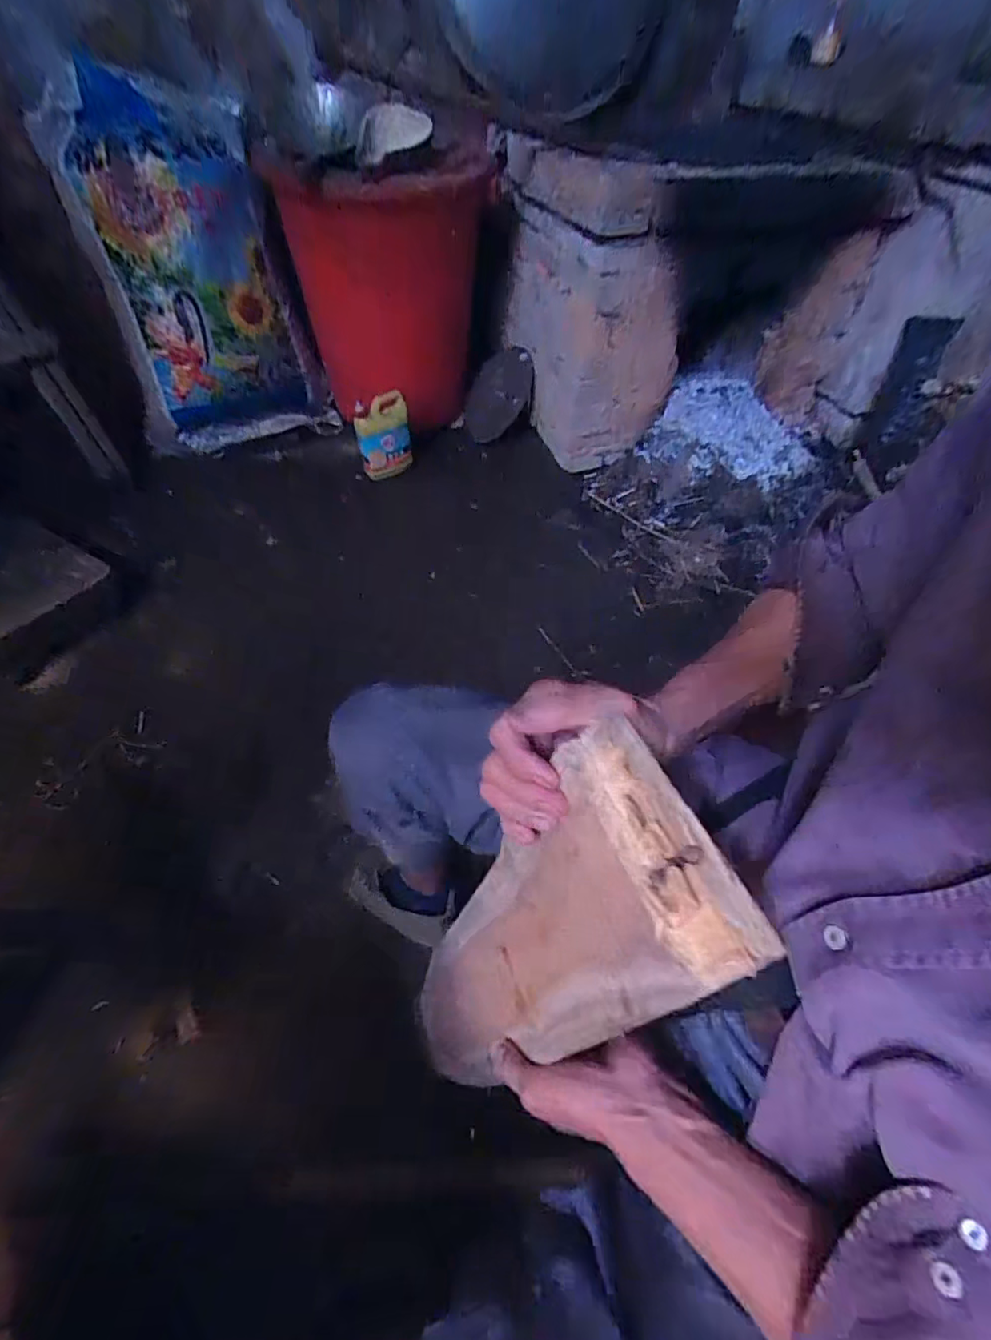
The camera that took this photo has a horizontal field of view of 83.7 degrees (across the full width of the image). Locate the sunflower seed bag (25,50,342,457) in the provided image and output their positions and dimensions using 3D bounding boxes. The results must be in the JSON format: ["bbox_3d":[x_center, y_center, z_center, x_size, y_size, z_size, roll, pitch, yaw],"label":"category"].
[{"bbox_3d":[-0.762,-0.989,1.445,0.507,0.736,0.211,-11,52,-10],"label":"sunflower seed bag"}]

